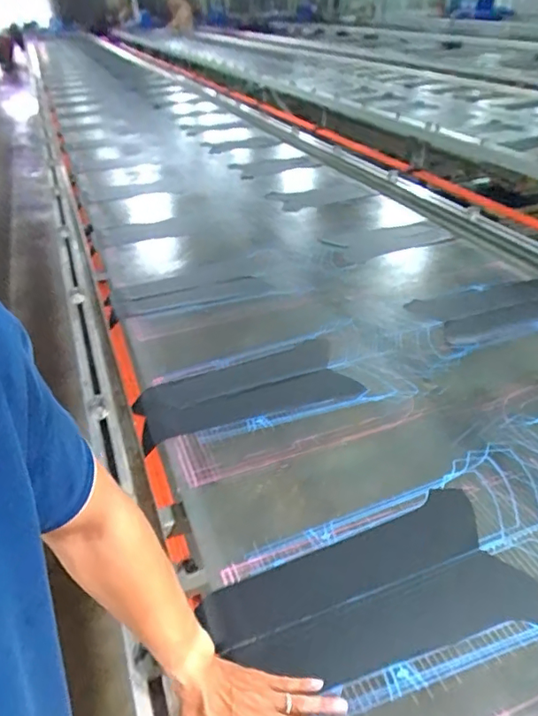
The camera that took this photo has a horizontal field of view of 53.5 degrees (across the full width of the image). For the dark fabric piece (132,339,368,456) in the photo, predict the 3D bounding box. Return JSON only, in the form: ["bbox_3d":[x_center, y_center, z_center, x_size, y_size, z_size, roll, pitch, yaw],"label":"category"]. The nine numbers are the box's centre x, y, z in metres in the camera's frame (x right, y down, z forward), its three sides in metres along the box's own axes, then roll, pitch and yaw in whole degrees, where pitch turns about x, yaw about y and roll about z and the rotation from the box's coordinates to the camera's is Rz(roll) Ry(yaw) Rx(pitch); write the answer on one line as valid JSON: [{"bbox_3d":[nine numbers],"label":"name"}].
[{"bbox_3d":[-0.046,0.065,1.136,0.455,0.016,0.230,-15,35,-16],"label":"dark fabric piece"}]

